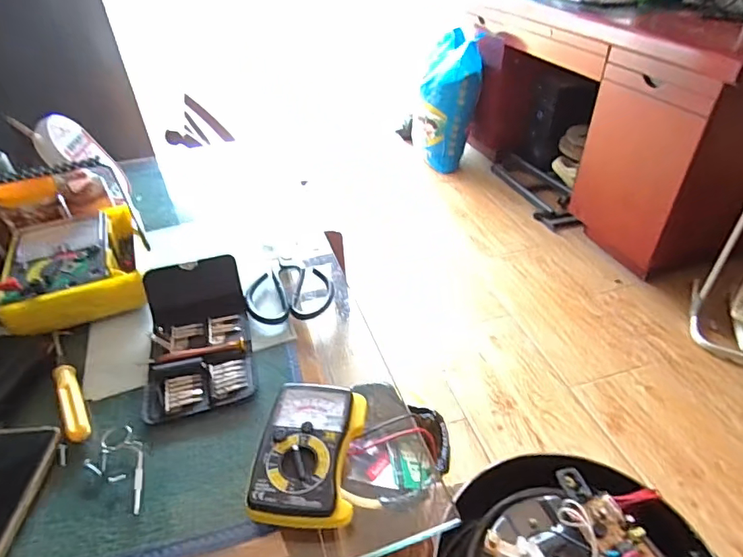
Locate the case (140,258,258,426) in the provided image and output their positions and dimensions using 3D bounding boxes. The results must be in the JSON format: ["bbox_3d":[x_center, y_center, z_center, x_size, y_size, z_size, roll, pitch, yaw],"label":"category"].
[{"bbox_3d":[-0.190,0.052,0.513,0.104,0.027,0.206,-12,40,-13],"label":"case"}]

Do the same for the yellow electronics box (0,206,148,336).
[{"bbox_3d":[-0.362,-0.023,0.582,0.145,0.043,0.205,-18,41,-19],"label":"yellow electronics box"}]

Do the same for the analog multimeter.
[{"bbox_3d":[-0.048,0.142,0.388,0.081,0.025,0.119,2,39,5],"label":"analog multimeter"}]

